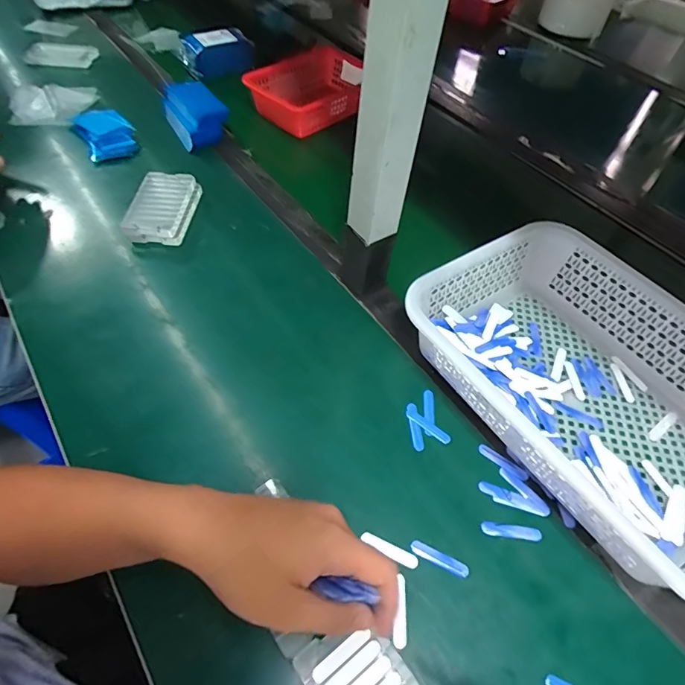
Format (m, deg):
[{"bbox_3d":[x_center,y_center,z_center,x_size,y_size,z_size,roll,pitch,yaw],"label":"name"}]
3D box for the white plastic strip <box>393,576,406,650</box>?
[{"bbox_3d":[0.045,0.216,0.350,0.010,0.004,0.049,3,54,-1],"label":"white plastic strip"}]

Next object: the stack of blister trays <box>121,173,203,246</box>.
[{"bbox_3d":[-0.246,-0.186,0.597,0.074,0.036,0.119,6,54,1],"label":"stack of blister trays"}]

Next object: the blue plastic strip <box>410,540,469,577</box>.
[{"bbox_3d":[0.084,0.186,0.374,0.052,0.008,0.012,21,56,11],"label":"blue plastic strip"}]

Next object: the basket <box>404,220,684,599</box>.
[{"bbox_3d":[0.258,0.039,0.445,0.252,0.083,0.357,-30,62,-22],"label":"basket"}]

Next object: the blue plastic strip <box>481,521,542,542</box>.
[{"bbox_3d":[0.152,0.169,0.390,0.053,0.004,0.012,8,54,2],"label":"blue plastic strip"}]

